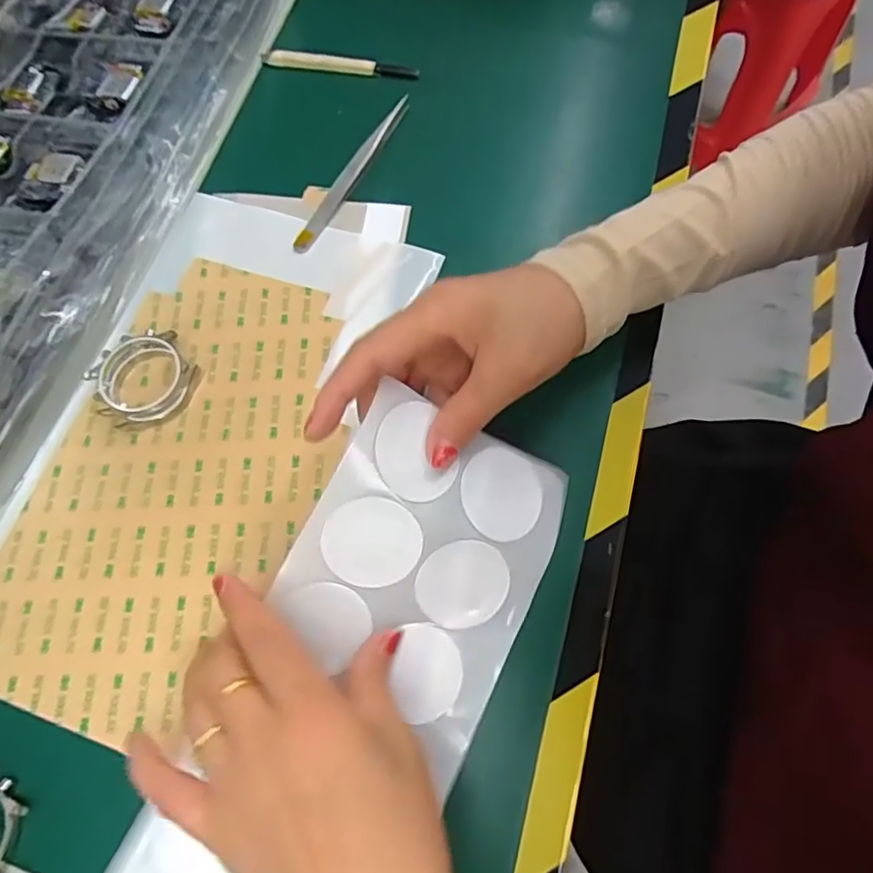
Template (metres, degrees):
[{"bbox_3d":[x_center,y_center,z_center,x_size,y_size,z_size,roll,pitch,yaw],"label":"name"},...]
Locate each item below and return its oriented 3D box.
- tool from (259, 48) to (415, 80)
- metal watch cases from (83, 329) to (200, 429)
[{"bbox_3d":[-0.068,-0.258,0.396,0.111,0.009,0.009,12,71,8],"label":"tool"},{"bbox_3d":[-0.161,-0.033,0.318,0.052,0.015,0.048,-27,70,-6],"label":"metal watch cases"}]

